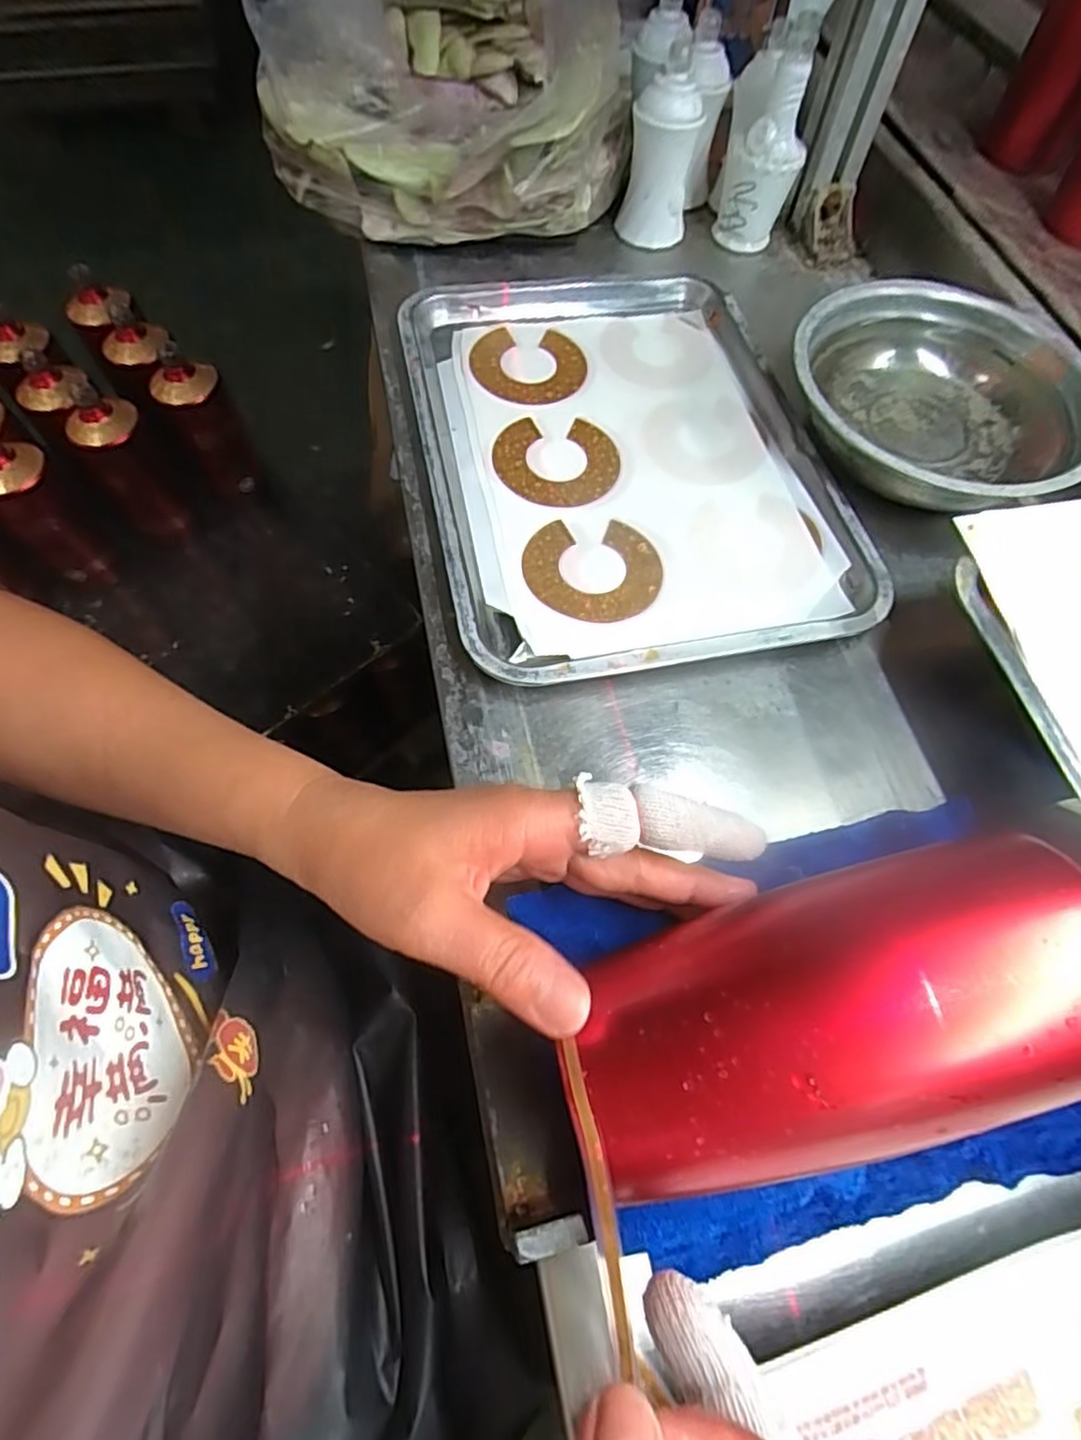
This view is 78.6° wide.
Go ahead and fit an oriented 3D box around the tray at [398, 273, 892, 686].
[{"bbox_3d":[0.051,-0.185,0.440,0.252,0.026,0.343,-11,65,-6],"label":"tray"}]

